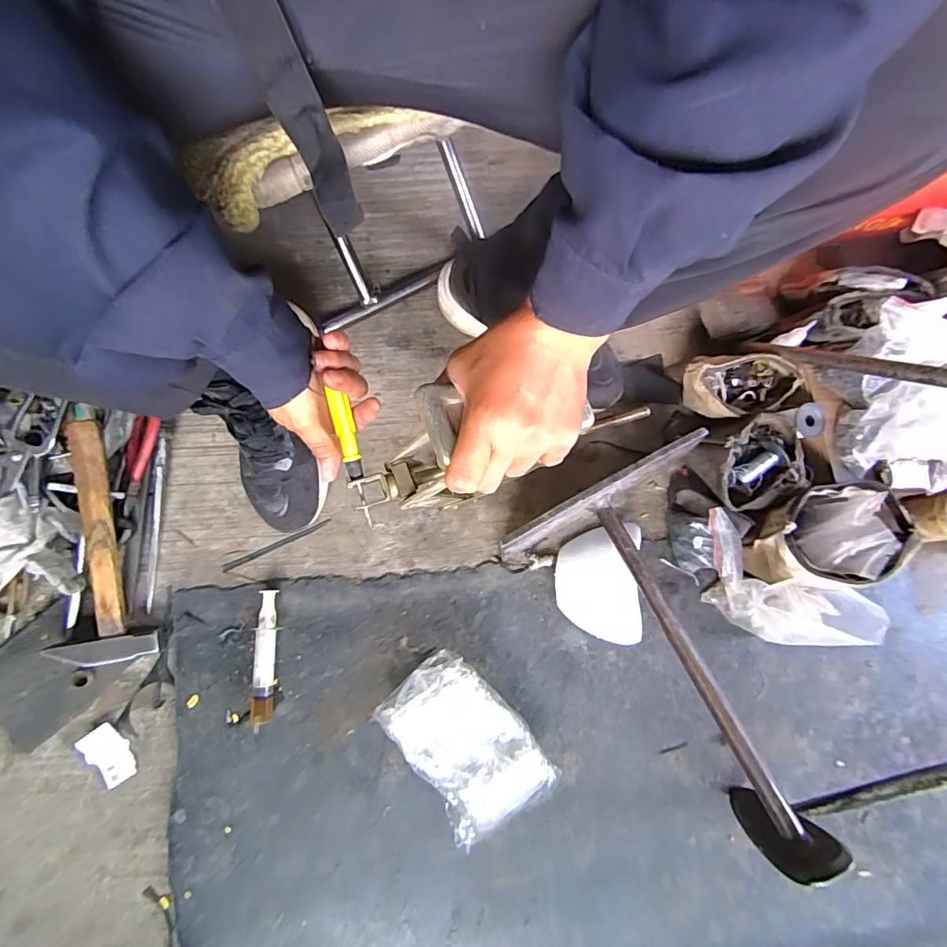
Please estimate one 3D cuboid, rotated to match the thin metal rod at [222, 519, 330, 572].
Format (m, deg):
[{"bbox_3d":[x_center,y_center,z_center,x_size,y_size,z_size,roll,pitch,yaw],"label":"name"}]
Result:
[{"bbox_3d":[-0.237,0.086,0.586,0.136,0.007,0.010,-23,80,-6],"label":"thin metal rod"}]

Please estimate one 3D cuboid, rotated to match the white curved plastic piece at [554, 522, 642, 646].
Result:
[{"bbox_3d":[0.139,0.124,0.548,0.087,0.050,0.123,-1,79,-2],"label":"white curved plastic piece"}]

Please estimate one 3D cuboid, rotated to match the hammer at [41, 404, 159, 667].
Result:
[{"bbox_3d":[-0.416,0.066,0.537,0.100,0.036,0.282,-7,90,-3],"label":"hammer"}]

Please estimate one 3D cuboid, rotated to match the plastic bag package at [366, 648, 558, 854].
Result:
[{"bbox_3d":[-0.009,0.274,0.499,0.116,0.066,0.172,-37,79,-9],"label":"plastic bag package"}]

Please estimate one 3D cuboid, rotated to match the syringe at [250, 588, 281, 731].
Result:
[{"bbox_3d":[-0.231,0.201,0.539,0.026,0.021,0.141,-4,79,-2],"label":"syringe"}]

